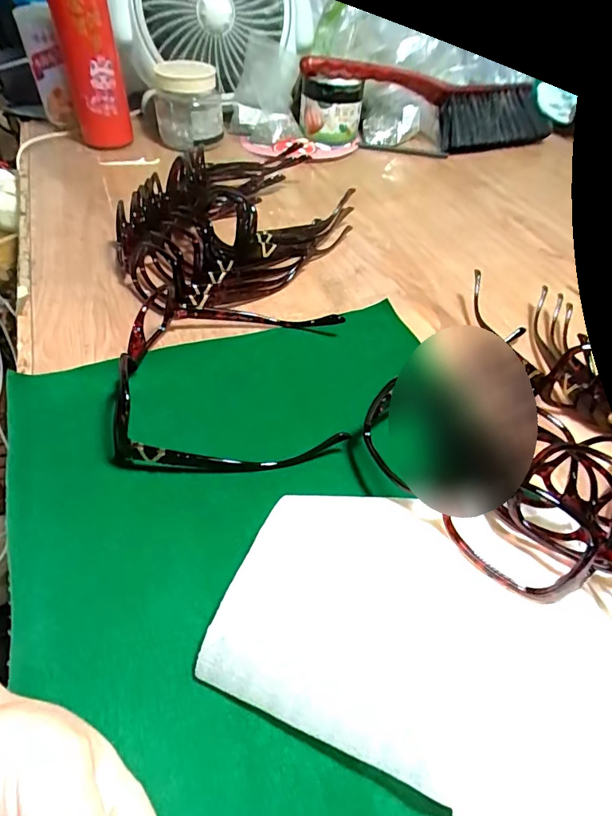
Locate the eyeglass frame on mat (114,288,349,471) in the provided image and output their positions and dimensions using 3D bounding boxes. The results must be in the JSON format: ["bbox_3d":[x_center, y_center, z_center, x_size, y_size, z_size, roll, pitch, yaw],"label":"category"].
[{"bbox_3d":[-0.051,-0.033,0.322,0.156,0.049,0.150,1,48,-4],"label":"eyeglass frame on mat"}]

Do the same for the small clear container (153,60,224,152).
[{"bbox_3d":[-0.161,-0.414,0.642,0.089,0.084,0.101,-8,49,-11],"label":"small clear container"}]

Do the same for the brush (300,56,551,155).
[{"bbox_3d":[0.166,-0.440,0.685,0.345,0.100,0.076,1,48,-4],"label":"brush"}]

